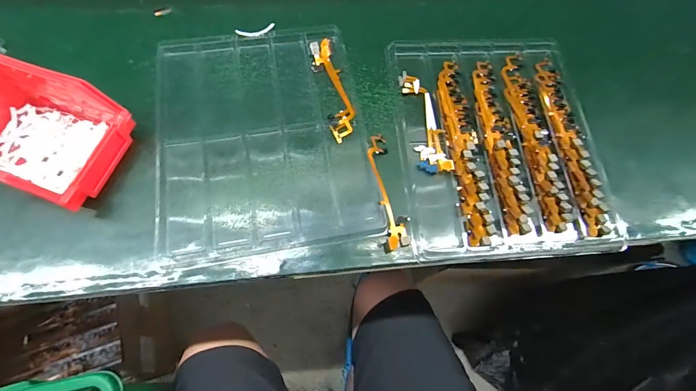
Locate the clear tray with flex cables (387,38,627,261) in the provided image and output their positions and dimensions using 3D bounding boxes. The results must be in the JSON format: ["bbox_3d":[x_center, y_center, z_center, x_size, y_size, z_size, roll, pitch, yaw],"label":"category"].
[{"bbox_3d":[0.169,-0.069,0.391,0.219,0.020,0.271,-2,66,-4],"label":"clear tray with flex cables"}]

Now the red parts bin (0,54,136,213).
[{"bbox_3d":[-0.291,-0.057,0.315,0.131,0.072,0.102,16,66,4],"label":"red parts bin"}]

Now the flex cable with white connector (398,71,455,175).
[{"bbox_3d":[0.086,-0.087,0.391,0.033,0.006,0.133,-7,66,-6],"label":"flex cable with white connector"}]

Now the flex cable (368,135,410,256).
[{"bbox_3d":[0.041,-0.009,0.354,0.027,0.012,0.128,-8,66,-6],"label":"flex cable"}]

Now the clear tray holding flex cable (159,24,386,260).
[{"bbox_3d":[-0.091,-0.074,0.375,0.212,0.010,0.268,-9,66,-7],"label":"clear tray holding flex cable"}]

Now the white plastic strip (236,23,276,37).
[{"bbox_3d":[-0.113,-0.202,0.424,0.047,0.005,0.014,-18,68,-11],"label":"white plastic strip"}]

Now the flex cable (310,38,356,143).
[{"bbox_3d":[-0.018,-0.126,0.400,0.032,0.009,0.139,-13,67,-9],"label":"flex cable"}]

